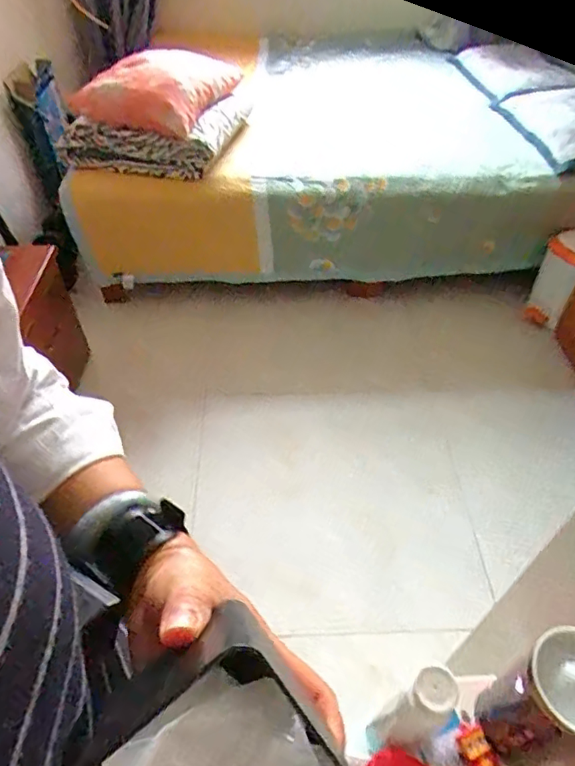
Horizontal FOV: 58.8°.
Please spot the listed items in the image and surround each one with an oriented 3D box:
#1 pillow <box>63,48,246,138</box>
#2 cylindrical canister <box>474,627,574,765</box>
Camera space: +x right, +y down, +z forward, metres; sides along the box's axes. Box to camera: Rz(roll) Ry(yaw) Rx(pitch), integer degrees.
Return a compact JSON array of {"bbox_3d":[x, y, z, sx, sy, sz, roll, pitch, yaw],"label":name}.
[{"bbox_3d":[-0.438,-0.968,1.658,0.467,0.170,0.336,24,52,21],"label":"pillow"},{"bbox_3d":[0.205,0.253,0.403,0.067,0.147,0.067,0,48,0],"label":"cylindrical canister"}]

